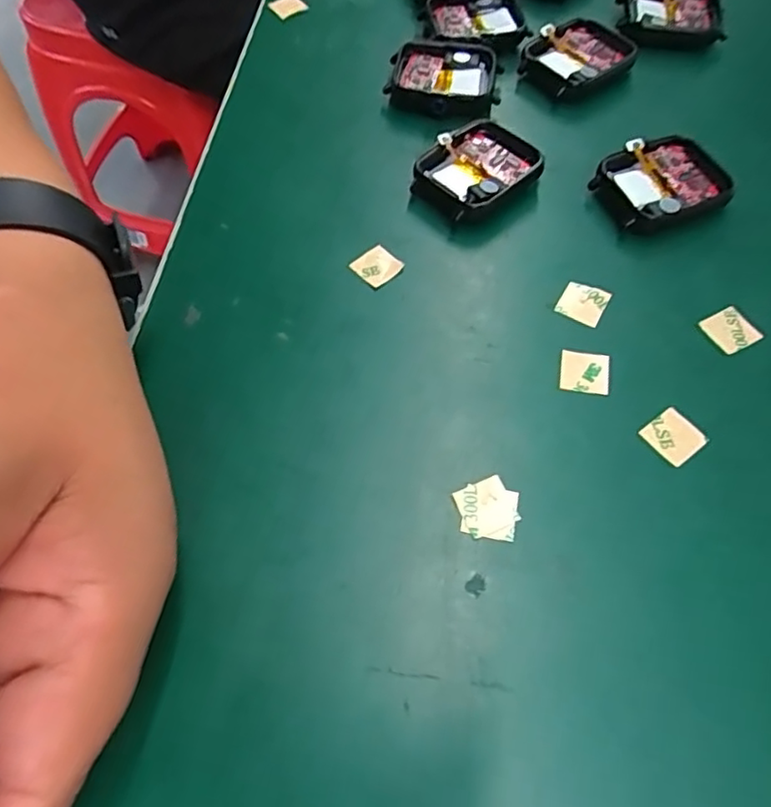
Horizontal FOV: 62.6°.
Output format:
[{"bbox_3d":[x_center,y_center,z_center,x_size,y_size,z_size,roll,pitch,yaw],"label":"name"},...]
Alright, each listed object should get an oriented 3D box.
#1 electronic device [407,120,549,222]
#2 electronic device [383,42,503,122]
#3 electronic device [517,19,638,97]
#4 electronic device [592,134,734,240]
[{"bbox_3d":[0.035,-0.089,0.247,0.045,0.014,0.035,-37,66,-18],"label":"electronic device"},{"bbox_3d":[0.025,-0.140,0.274,0.046,0.011,0.038,9,61,6],"label":"electronic device"},{"bbox_3d":[0.084,-0.155,0.283,0.042,0.012,0.038,-38,66,-19],"label":"electronic device"},{"bbox_3d":[0.104,-0.082,0.243,0.043,0.015,0.037,-21,62,-11],"label":"electronic device"}]

